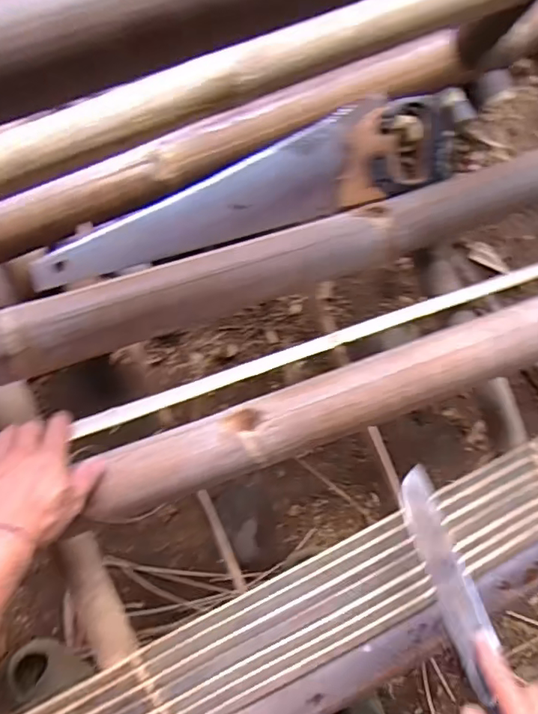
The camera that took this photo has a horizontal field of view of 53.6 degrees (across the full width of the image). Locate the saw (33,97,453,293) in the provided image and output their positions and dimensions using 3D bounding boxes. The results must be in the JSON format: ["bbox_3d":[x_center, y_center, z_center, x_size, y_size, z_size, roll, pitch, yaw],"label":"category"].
[{"bbox_3d":[-0.024,-0.190,0.620,0.494,0.030,0.109,-20,93,-6],"label":"saw"}]

